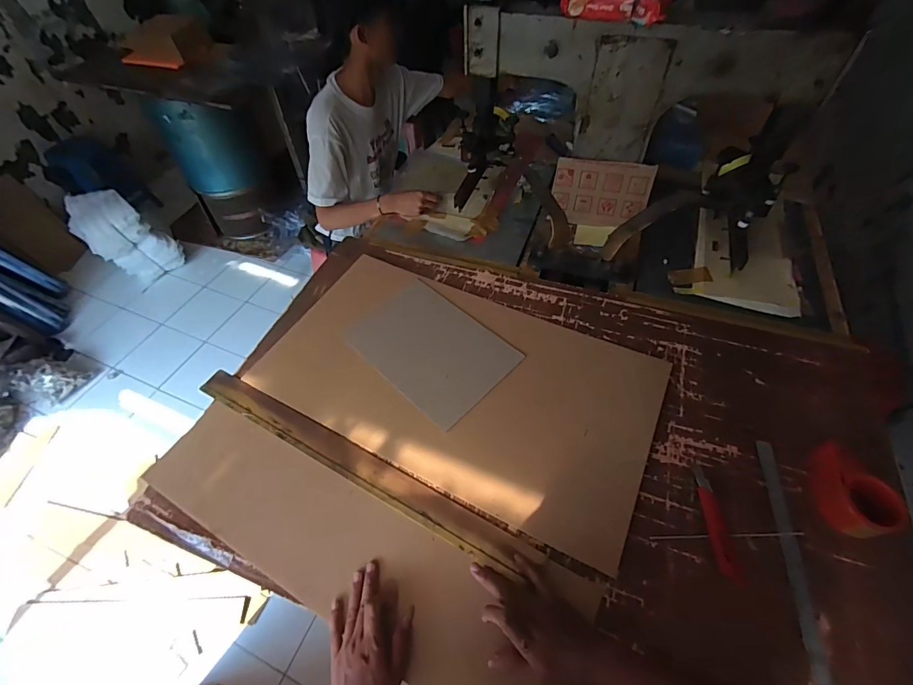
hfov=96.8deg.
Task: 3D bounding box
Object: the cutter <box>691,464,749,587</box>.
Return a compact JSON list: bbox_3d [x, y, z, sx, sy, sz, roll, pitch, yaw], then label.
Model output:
[{"bbox_3d":[0.405,0.278,0.635,0.030,0.011,0.171,-1,53,1],"label":"cutter"}]

